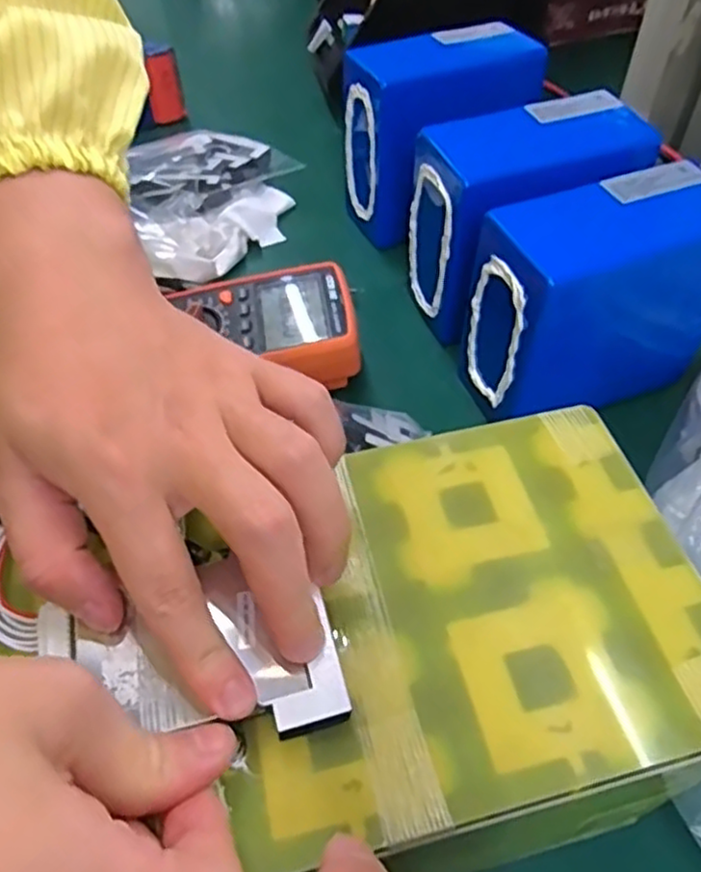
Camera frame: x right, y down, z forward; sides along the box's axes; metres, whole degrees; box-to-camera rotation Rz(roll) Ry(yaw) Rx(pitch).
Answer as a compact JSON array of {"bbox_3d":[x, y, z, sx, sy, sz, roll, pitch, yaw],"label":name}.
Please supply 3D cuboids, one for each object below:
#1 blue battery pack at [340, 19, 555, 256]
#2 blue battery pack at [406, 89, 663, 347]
[{"bbox_3d":[0.073,-0.253,0.579,0.147,0.141,0.086,-23,54,-16],"label":"blue battery pack"},{"bbox_3d":[0.126,-0.153,0.498,0.147,0.140,0.090,-17,53,-11],"label":"blue battery pack"}]

